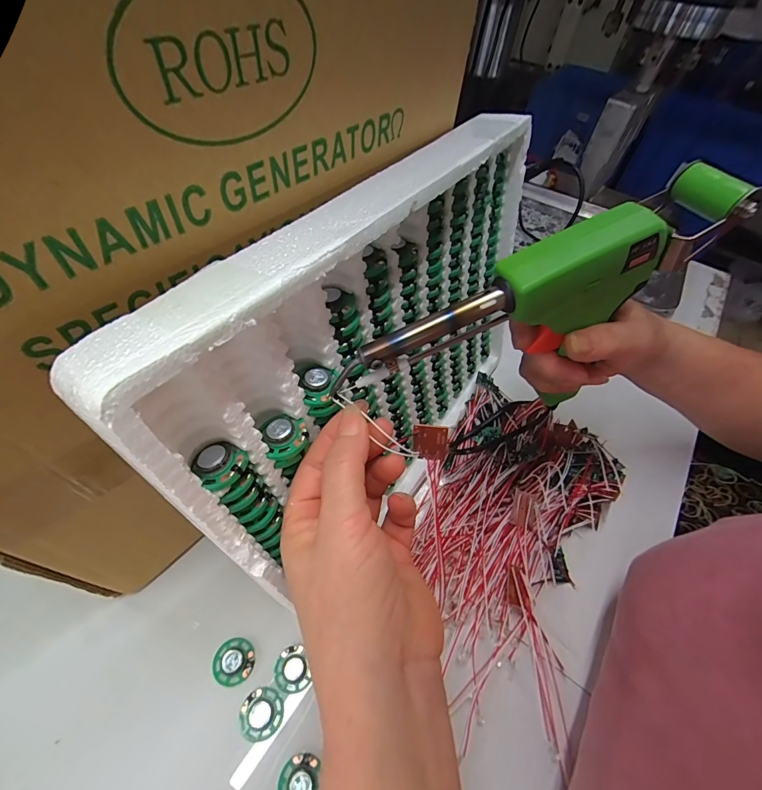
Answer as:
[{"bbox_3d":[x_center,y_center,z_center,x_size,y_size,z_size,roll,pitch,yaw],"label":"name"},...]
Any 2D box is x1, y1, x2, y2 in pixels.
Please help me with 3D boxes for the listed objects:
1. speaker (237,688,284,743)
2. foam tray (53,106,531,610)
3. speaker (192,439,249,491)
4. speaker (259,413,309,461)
[{"bbox_3d":[-0.080,0.211,0.249,0.028,0.005,0.027,3,54,-4],"label":"speaker"},{"bbox_3d":[0.011,-0.035,0.274,0.040,0.236,0.332,24,55,28],"label":"foam tray"},{"bbox_3d":[-0.078,0.033,0.178,0.024,0.006,0.022,3,54,-4],"label":"speaker"},{"bbox_3d":[-0.050,0.022,0.199,0.023,0.008,0.023,3,54,-4],"label":"speaker"}]

